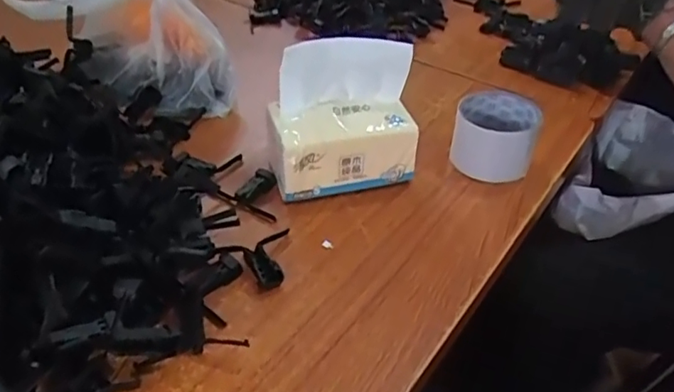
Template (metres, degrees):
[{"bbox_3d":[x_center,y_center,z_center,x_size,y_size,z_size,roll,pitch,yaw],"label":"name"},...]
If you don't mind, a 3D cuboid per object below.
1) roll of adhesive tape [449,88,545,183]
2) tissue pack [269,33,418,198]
[{"bbox_3d":[0.166,-0.067,0.591,0.079,0.062,0.085,4,43,-3],"label":"roll of adhesive tape"},{"bbox_3d":[0.004,-0.079,0.549,0.137,0.130,0.091,-7,40,-12],"label":"tissue pack"}]

